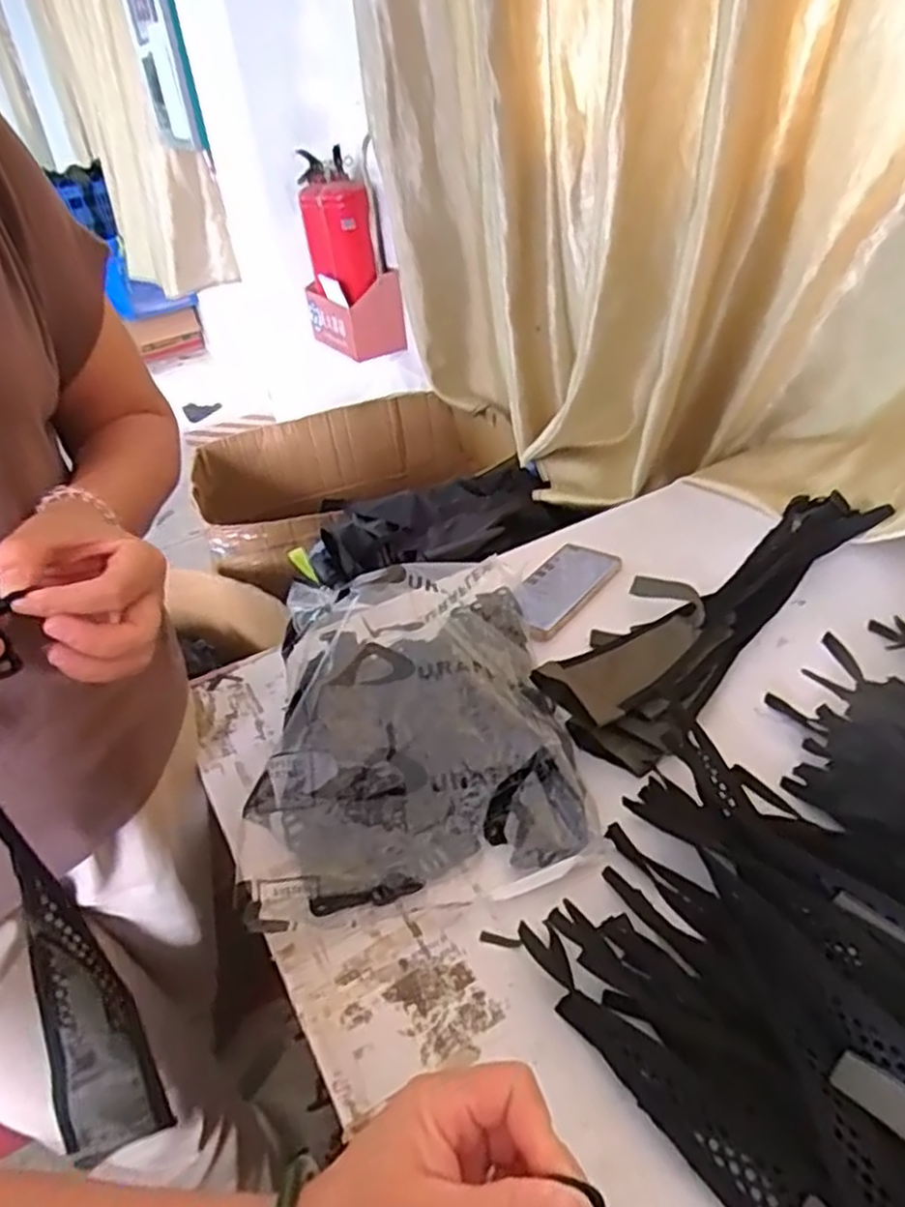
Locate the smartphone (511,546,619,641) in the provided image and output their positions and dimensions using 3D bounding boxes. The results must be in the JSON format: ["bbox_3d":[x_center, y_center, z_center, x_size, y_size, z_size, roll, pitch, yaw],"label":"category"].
[{"bbox_3d":[0.118,-0.020,0.820,0.075,0.014,0.166,25,46,30],"label":"smartphone"}]

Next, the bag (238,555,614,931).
[{"bbox_3d":[-0.041,0.087,0.628,0.255,0.117,0.312,-10,35,-3],"label":"bag"}]

